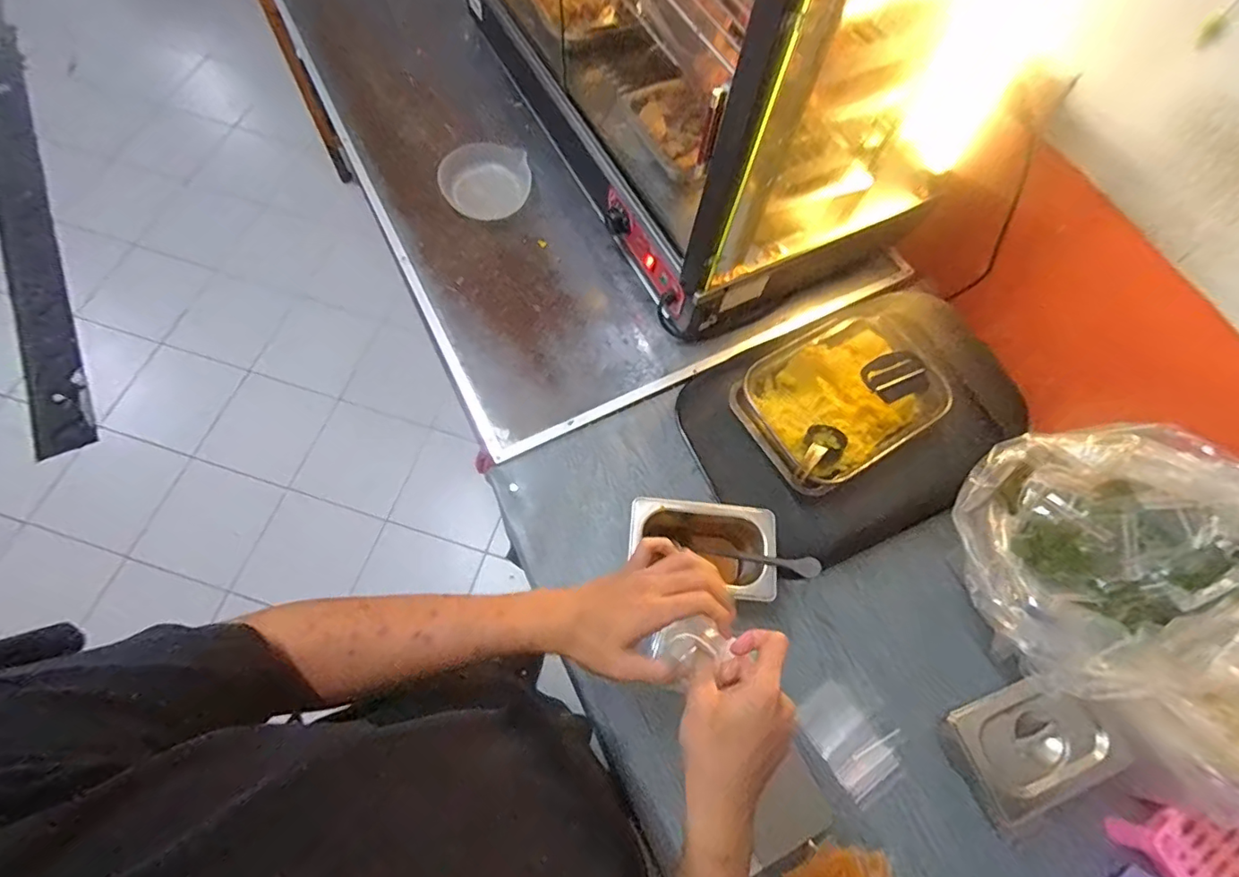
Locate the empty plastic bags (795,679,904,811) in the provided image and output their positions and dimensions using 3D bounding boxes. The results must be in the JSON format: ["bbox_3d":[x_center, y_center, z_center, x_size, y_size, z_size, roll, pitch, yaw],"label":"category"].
[{"bbox_3d":[0.289,0.372,0.676,0.092,0.004,0.124,-37,70,-8],"label":"empty plastic bags"}]

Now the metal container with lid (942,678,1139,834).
[{"bbox_3d":[0.465,0.351,0.636,0.180,0.078,0.120,-19,71,-12],"label":"metal container with lid"}]

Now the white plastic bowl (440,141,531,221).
[{"bbox_3d":[-0.236,-0.459,0.965,0.149,0.041,0.153,2,68,-4],"label":"white plastic bowl"}]

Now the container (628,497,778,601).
[{"bbox_3d":[0.105,0.148,0.702,0.179,0.099,0.112,5,68,-3],"label":"container"}]

